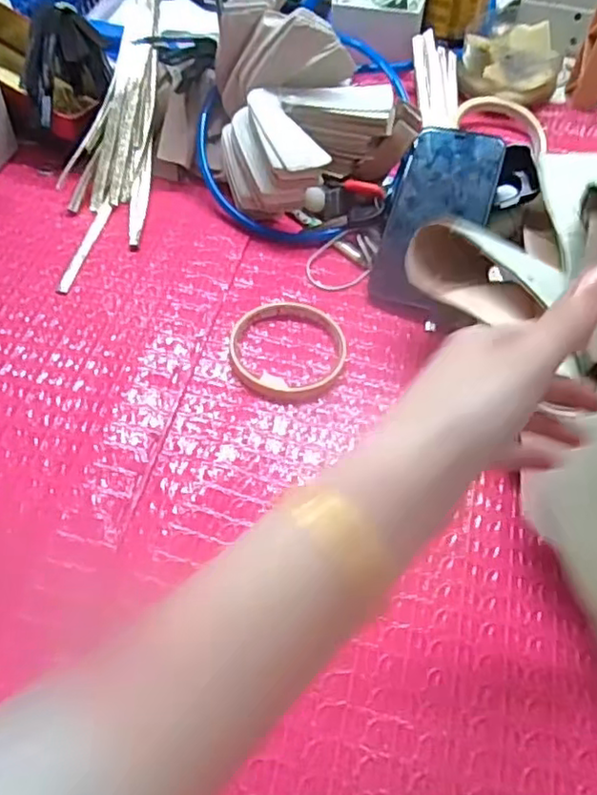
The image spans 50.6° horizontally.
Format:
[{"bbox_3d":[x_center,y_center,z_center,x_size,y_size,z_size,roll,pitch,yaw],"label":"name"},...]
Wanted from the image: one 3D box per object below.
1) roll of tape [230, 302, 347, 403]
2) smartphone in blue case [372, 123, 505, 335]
[{"bbox_3d":[-0.007,-0.037,0.460,0.083,0.015,0.086,2,54,-3],"label":"roll of tape"},{"bbox_3d":[0.113,-0.141,0.507,0.081,0.015,0.165,18,81,8],"label":"smartphone in blue case"}]

